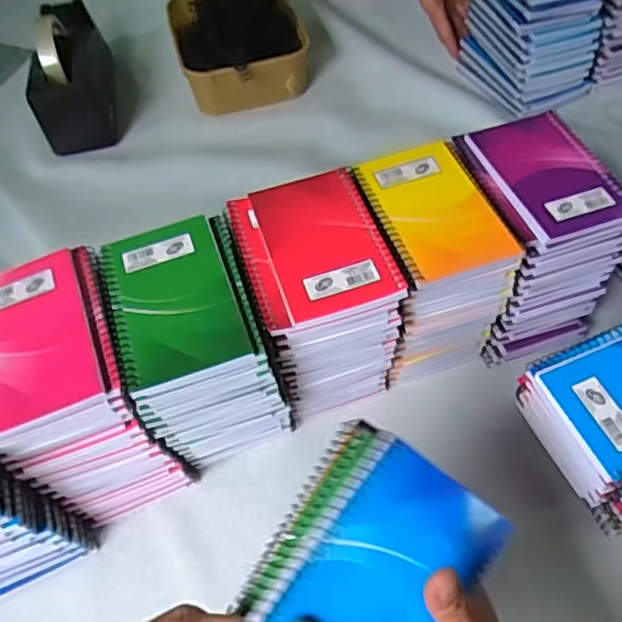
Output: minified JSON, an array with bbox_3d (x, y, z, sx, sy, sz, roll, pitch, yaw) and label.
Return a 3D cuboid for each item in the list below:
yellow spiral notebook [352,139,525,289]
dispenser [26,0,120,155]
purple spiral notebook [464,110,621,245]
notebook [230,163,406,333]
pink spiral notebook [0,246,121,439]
[{"bbox_3d":[0.094,-0.080,0.476,0.093,0.015,0.128,-17,56,-8],"label":"yellow spiral notebook"},{"bbox_3d":[-0.297,-0.310,0.784,0.076,0.113,0.209,-11,56,-3],"label":"dispenser"},{"bbox_3d":[0.187,-0.111,0.500,0.084,0.015,0.128,-17,56,-7],"label":"purple spiral notebook"},{"bbox_3d":[0.000,-0.048,0.452,0.099,0.009,0.126,-16,56,-7],"label":"notebook"},{"bbox_3d":[-0.185,0.016,0.420,0.098,0.009,0.130,-20,57,-9],"label":"pink spiral notebook"}]

